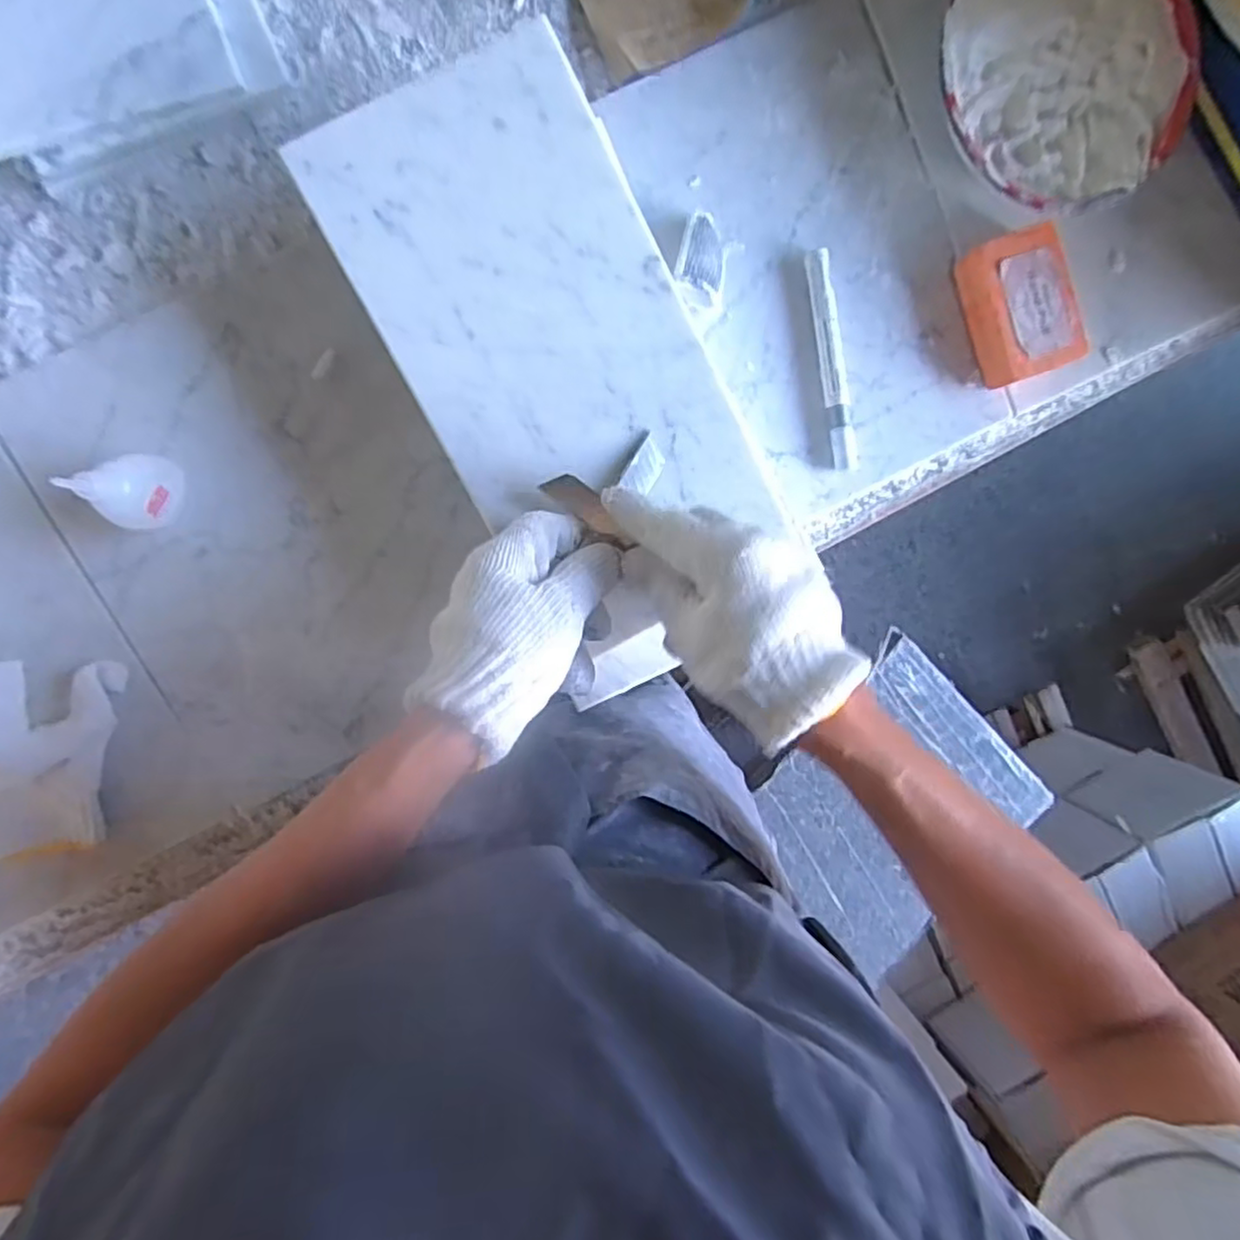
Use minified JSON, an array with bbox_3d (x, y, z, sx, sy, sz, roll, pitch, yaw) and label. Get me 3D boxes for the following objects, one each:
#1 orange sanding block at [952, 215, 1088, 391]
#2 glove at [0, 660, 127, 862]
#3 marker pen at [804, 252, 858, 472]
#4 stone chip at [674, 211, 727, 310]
[{"bbox_3d":[0.277,-0.216,0.470,0.062,0.034,0.092,-22,99,-2],"label":"orange sanding block"},{"bbox_3d":[-0.371,0.088,0.425,0.091,0.038,0.136,11,96,-6],"label":"glove"},{"bbox_3d":[0.145,-0.175,0.467,0.018,0.019,0.142,-11,98,-3],"label":"marker pen"},{"bbox_3d":[0.054,-0.234,0.449,0.034,0.022,0.058,6,97,-5],"label":"stone chip"}]

